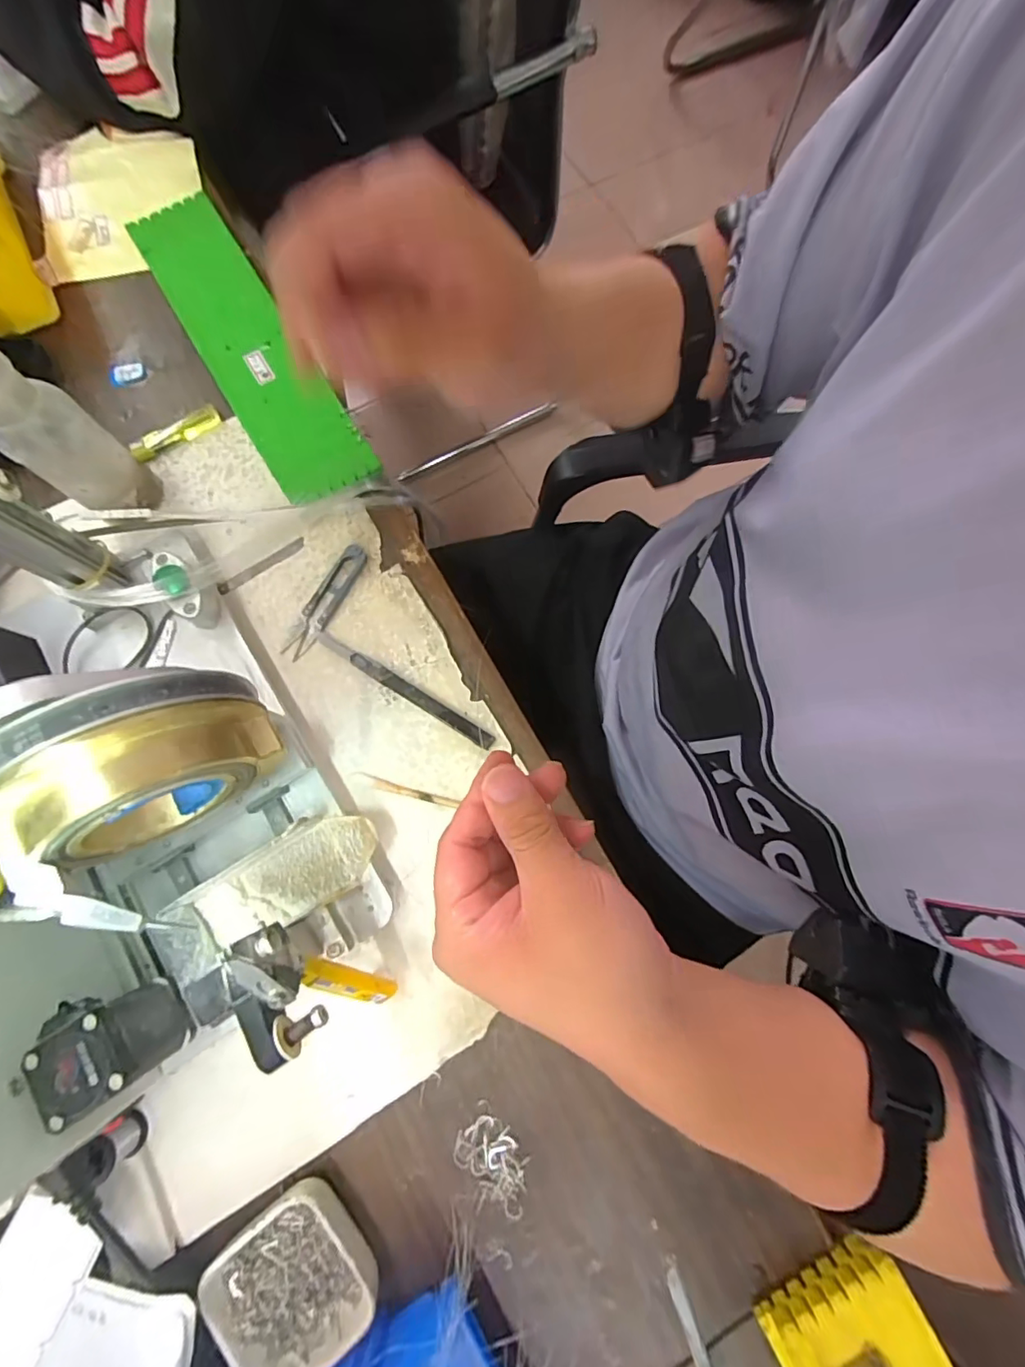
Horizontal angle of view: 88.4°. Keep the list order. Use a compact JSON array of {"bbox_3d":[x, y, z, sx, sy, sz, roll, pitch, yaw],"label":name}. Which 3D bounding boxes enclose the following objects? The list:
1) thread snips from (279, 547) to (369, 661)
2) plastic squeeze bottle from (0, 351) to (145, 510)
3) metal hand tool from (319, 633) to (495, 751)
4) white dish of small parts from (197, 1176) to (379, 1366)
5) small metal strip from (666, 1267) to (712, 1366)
[{"bbox_3d":[-0.150,-0.066,0.420,0.024,0.009,0.102,26,79,4],"label":"thread snips"},{"bbox_3d":[-0.317,-0.176,0.342,0.051,0.180,0.048,-19,79,-5],"label":"plastic squeeze bottle"},{"bbox_3d":[-0.084,0.004,0.403,0.158,0.011,0.012,31,80,5],"label":"metal hand tool"},{"bbox_3d":[-0.128,0.354,0.315,0.092,0.030,0.081,-40,82,-8],"label":"white dish of small parts"},{"bbox_3d":[0.111,0.400,0.320,0.010,0.006,0.075,-19,79,-5],"label":"small metal strip"}]

